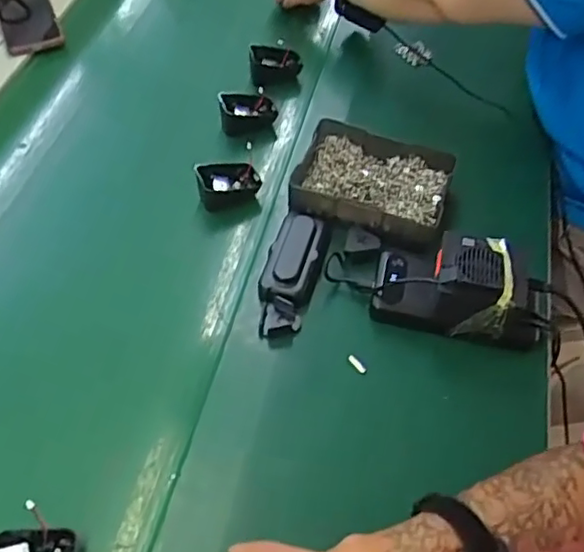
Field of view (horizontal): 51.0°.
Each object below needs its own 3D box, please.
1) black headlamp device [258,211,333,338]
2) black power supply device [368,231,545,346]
[{"bbox_3d":[0.001,-0.003,0.608,0.052,0.028,0.138,11,55,10],"label":"black headlamp device"},{"bbox_3d":[0.158,0.007,0.571,0.155,0.085,0.084,11,55,10],"label":"black power supply device"}]

